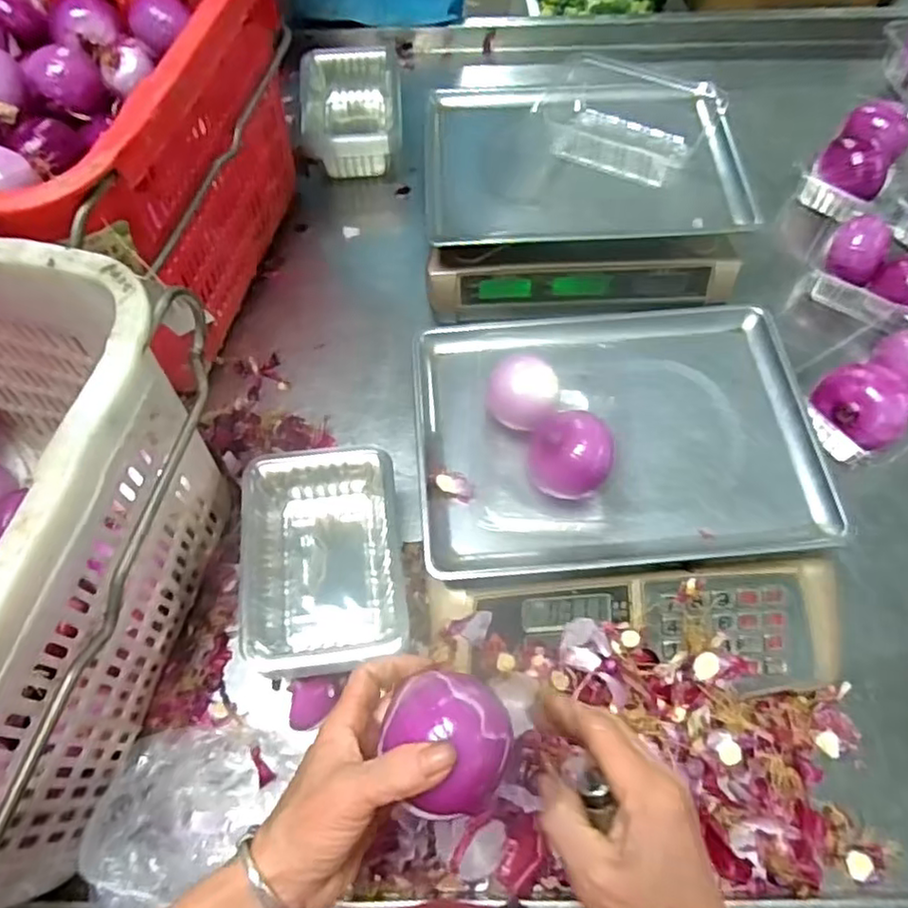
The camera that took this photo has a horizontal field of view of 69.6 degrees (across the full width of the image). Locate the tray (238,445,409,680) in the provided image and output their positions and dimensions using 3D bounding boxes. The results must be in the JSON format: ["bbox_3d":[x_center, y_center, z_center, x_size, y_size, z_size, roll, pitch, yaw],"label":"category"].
[{"bbox_3d":[-0.109,0.090,0.563,0.131,0.070,0.179,-6,63,-2],"label":"tray"}]

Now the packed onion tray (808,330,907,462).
[{"bbox_3d":[0.428,-0.063,0.657,0.145,0.071,0.091,-36,68,-16],"label":"packed onion tray"}]

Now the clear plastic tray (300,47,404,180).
[{"bbox_3d":[-0.133,-0.439,0.862,0.128,0.078,0.172,-4,63,-1],"label":"clear plastic tray"}]

